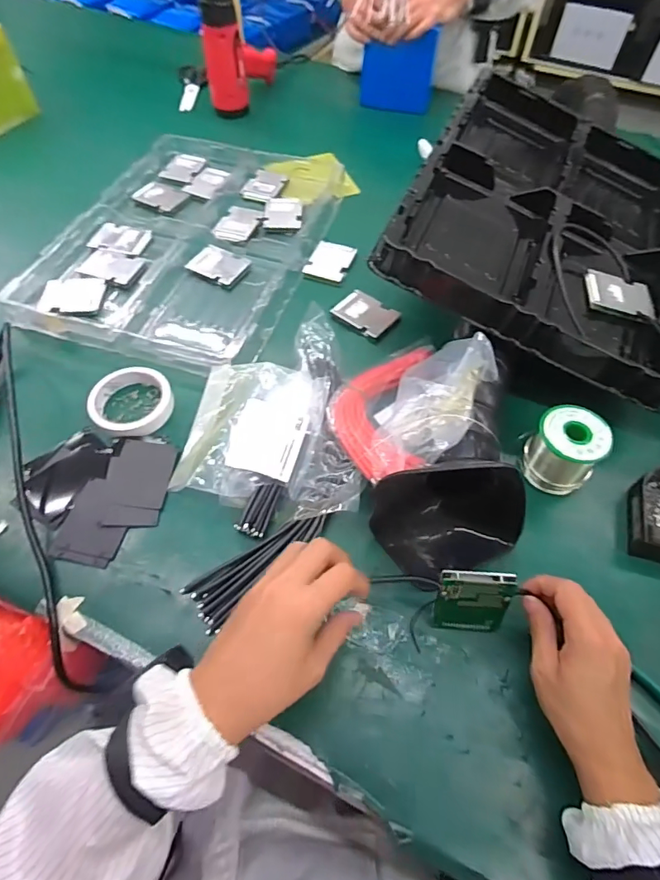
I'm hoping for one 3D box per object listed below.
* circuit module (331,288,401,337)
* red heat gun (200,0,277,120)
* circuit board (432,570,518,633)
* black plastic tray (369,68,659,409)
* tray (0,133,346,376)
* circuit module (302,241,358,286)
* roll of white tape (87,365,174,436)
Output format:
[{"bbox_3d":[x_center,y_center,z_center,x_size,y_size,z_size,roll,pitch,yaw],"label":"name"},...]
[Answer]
[{"bbox_3d":[0.050,-0.177,0.666,0.081,0.005,0.058,34,63,18],"label":"circuit module"},{"bbox_3d":[-0.177,-0.793,0.906,0.071,0.262,0.181,15,59,8],"label":"red heat gun"},{"bbox_3d":[0.123,0.142,0.416,0.059,0.080,0.012,3,40,5],"label":"circuit board"},{"bbox_3d":[0.289,-0.290,0.636,0.344,0.079,0.478,27,61,0],"label":"black plastic tray"},{"bbox_3d":[-0.203,-0.323,0.741,0.347,0.036,0.492,15,59,8],"label":"tray"},{"bbox_3d":[0.001,-0.269,0.723,0.063,0.007,0.080,18,59,10],"label":"circuit module"},{"bbox_3d":[-0.238,-0.045,0.574,0.095,0.020,0.090,0,58,-1],"label":"roll of white tape"}]

